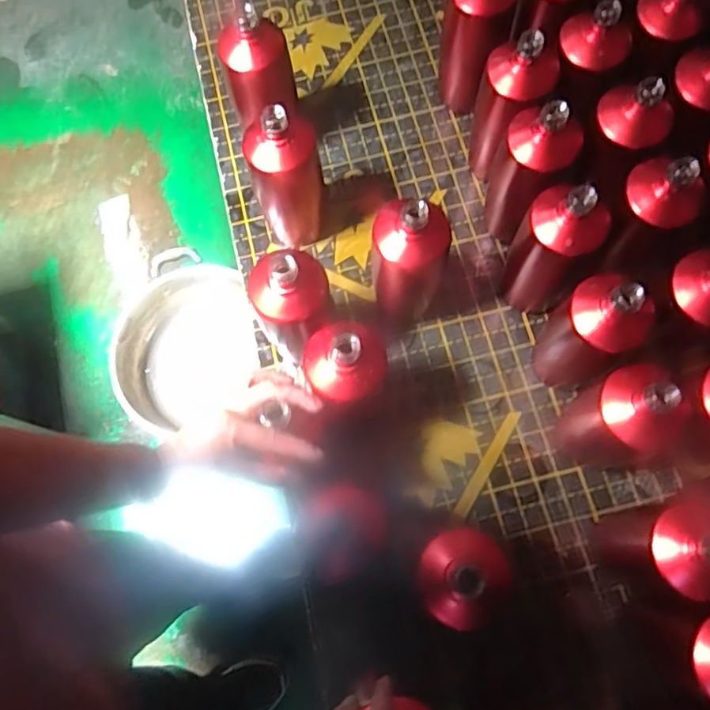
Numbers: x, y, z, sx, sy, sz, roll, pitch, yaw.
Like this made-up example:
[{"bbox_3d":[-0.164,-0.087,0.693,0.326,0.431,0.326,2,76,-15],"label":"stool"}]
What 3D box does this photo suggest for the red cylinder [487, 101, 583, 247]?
[{"bbox_3d":[0.196,-0.209,0.687,0.076,0.207,0.069,20,73,9],"label":"red cylinder"}]

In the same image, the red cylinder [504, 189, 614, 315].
[{"bbox_3d":[0.215,-0.112,0.657,0.079,0.205,0.070,25,74,10],"label":"red cylinder"}]

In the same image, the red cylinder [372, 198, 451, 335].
[{"bbox_3d":[0.059,-0.093,0.657,0.076,0.208,0.075,1,71,2],"label":"red cylinder"}]

